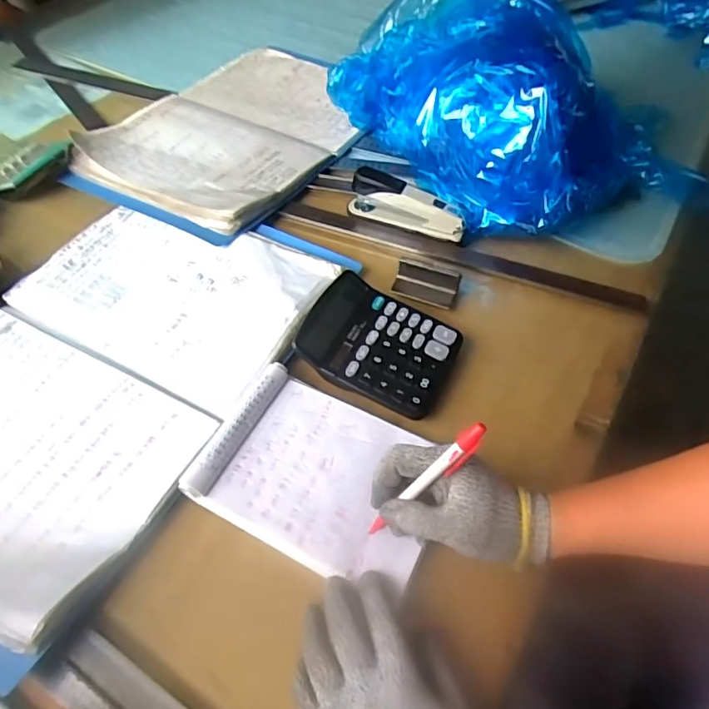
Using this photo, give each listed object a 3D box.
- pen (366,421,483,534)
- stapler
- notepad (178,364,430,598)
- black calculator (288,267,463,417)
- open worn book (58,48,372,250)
[{"bbox_3d":[0.051,0.090,0.374,0.008,0.124,0.014,5,42,-47],"label":"pen"},{"bbox_3d":[0.063,-0.179,0.627,0.143,0.054,0.030,20,57,13],"label":"stapler"},{"bbox_3d":[-0.029,0.099,0.450,0.201,0.016,0.141,24,58,16],"label":"notepad"},{"bbox_3d":[0.022,-0.010,0.520,0.150,0.030,0.119,23,57,15],"label":"black calculator"},{"bbox_3d":[-0.169,-0.345,0.770,0.334,0.042,0.450,29,60,20],"label":"open worn book"}]

